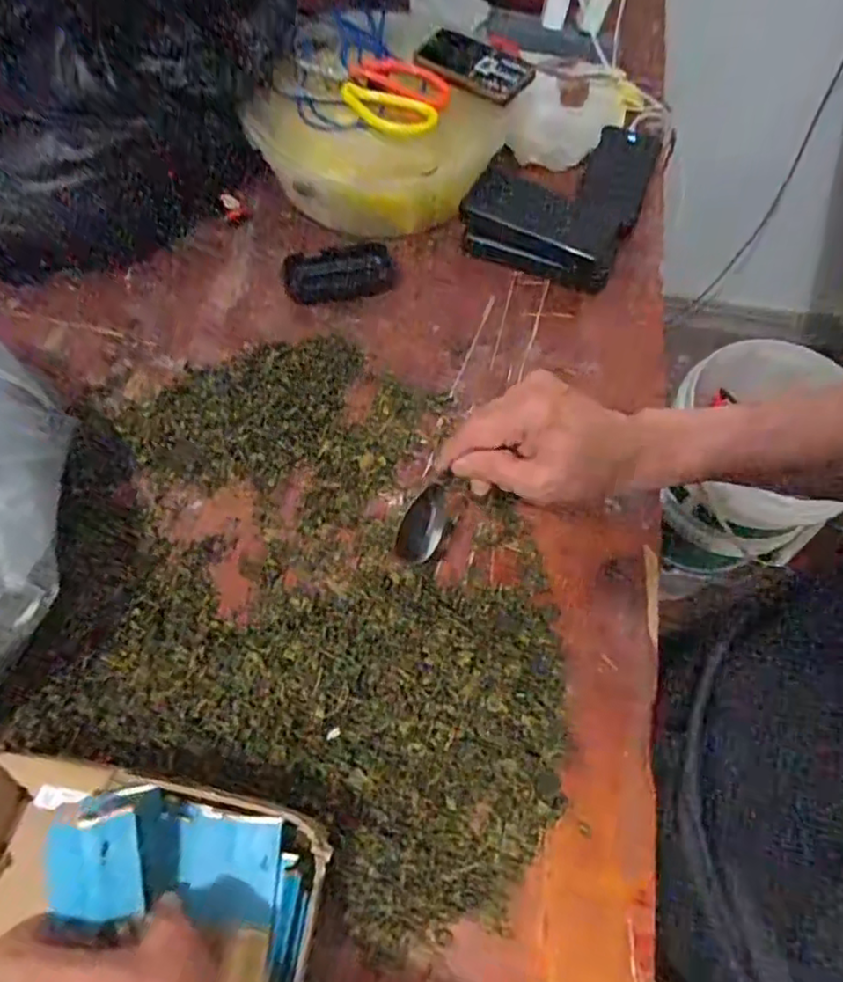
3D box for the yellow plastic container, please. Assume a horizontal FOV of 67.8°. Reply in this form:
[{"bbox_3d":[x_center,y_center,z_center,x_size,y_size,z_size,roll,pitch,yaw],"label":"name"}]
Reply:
[{"bbox_3d":[-0.029,-0.403,0.677,0.230,0.089,0.262,18,66,5],"label":"yellow plastic container"}]

